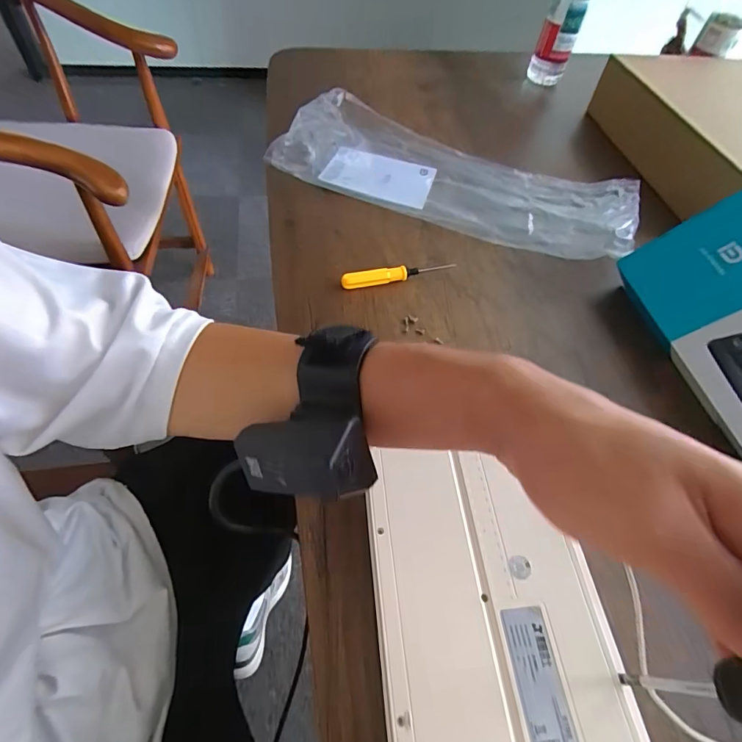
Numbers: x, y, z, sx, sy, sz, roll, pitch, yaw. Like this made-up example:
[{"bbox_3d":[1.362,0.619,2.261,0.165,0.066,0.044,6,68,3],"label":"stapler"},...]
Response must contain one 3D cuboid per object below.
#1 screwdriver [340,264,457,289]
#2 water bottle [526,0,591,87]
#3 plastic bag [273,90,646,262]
[{"bbox_3d":[0.031,-0.104,0.460,0.128,0.018,0.013,-12,56,-13],"label":"screwdriver"},{"bbox_3d":[0.328,-0.608,0.716,0.062,0.220,0.077,20,54,12],"label":"water bottle"},{"bbox_3d":[0.107,-0.258,0.561,0.451,0.050,0.186,20,54,11],"label":"plastic bag"}]

